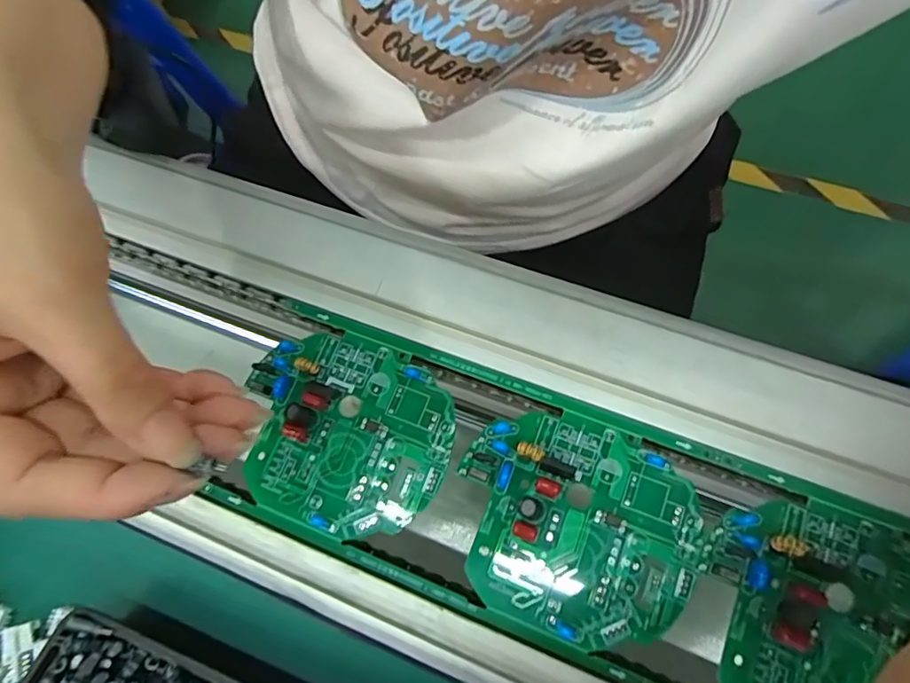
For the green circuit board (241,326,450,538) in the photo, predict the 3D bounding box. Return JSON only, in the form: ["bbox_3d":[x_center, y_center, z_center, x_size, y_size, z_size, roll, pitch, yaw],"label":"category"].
[{"bbox_3d":[-0.050,0.039,0.240,0.094,0.011,0.082,19,77,10],"label":"green circuit board"}]

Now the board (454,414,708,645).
[{"bbox_3d":[0.047,0.073,0.219,0.093,0.012,0.081,20,77,10],"label":"board"}]

